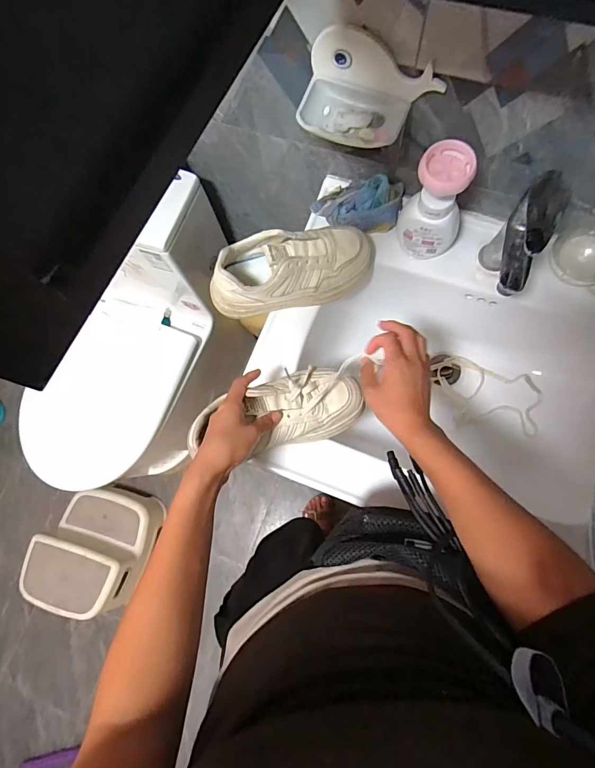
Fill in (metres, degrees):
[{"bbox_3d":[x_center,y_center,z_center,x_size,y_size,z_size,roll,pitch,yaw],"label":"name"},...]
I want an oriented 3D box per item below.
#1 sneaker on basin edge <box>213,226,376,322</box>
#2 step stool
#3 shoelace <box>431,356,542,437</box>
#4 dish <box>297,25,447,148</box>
[{"bbox_3d":[-0.003,-0.166,0.583,0.248,0.091,0.086,-17,75,0],"label":"sneaker on basin edge"},{"bbox_3d":[-0.597,0.479,1.193,0.258,0.199,0.335,14,77,8],"label":"step stool"},{"bbox_3d":[0.326,0.016,0.702,0.173,0.041,0.122,12,76,4],"label":"shoelace"},{"bbox_3d":[0.081,-0.341,0.477,0.163,0.073,0.082,18,78,9],"label":"dish"}]

